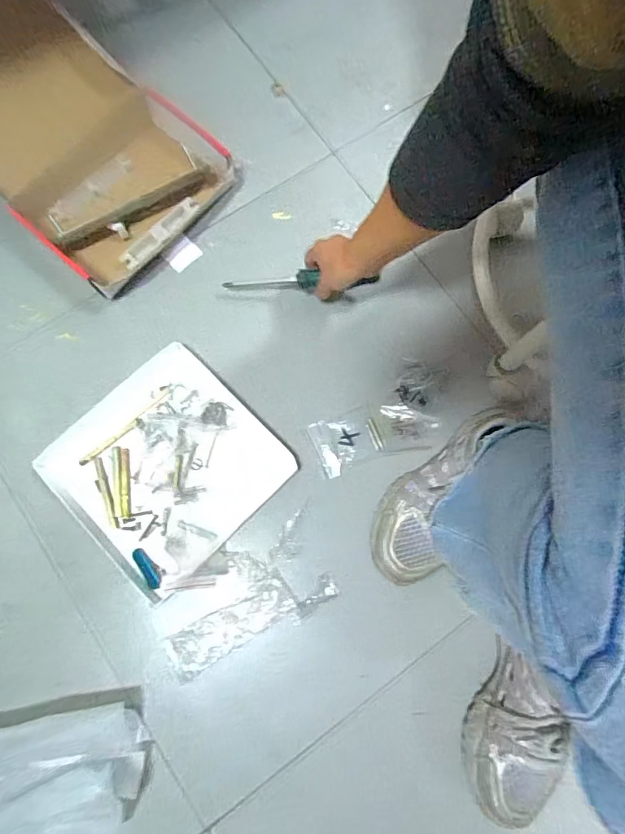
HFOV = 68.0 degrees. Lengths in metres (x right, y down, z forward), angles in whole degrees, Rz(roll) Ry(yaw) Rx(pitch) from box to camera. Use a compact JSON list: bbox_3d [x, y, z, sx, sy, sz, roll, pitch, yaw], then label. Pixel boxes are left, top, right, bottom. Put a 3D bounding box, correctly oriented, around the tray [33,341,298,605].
[{"bbox_3d":[-0.173,0.060,0.556,0.233,0.020,0.218,-44,82,-9],"label":"tray"}]

